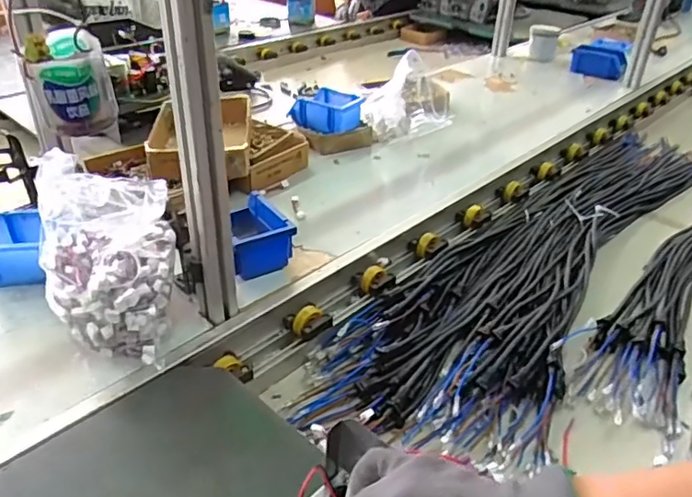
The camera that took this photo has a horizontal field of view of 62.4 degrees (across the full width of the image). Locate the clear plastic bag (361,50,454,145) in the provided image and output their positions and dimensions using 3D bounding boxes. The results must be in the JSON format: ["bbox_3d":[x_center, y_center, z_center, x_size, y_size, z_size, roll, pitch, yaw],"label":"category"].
[{"bbox_3d":[0.138,-0.352,1.312,0.170,0.166,0.147,-13,36,-23],"label":"clear plastic bag"}]

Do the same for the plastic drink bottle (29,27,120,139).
[{"bbox_3d":[-0.235,-0.143,0.492,0.058,0.075,0.062,-14,37,-24],"label":"plastic drink bottle"}]

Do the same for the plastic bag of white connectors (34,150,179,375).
[{"bbox_3d":[-0.291,0.022,0.709,0.150,0.207,0.156,-5,34,-11],"label":"plastic bag of white connectors"}]

